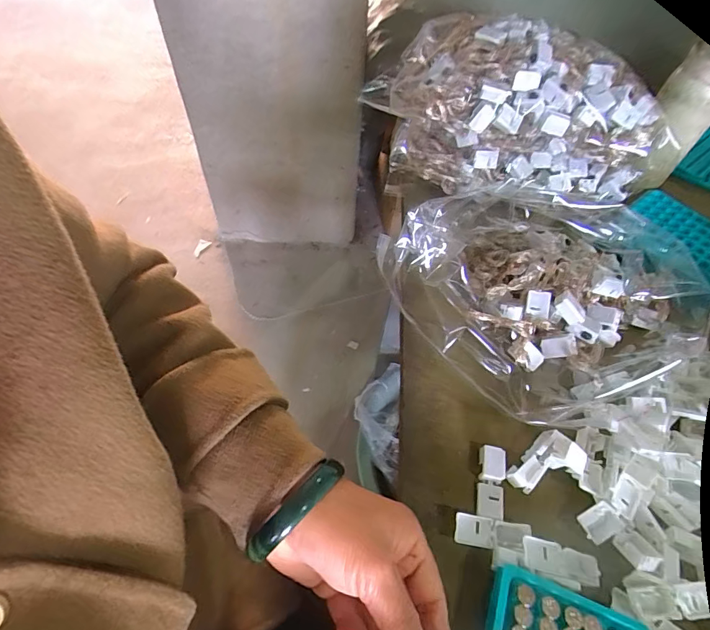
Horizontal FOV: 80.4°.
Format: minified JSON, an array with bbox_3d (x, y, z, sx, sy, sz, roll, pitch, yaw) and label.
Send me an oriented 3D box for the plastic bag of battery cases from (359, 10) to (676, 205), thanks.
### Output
[{"bbox_3d":[0.161,-0.202,0.436,0.309,0.144,0.095,19,56,10],"label":"plastic bag of battery cases"}]

